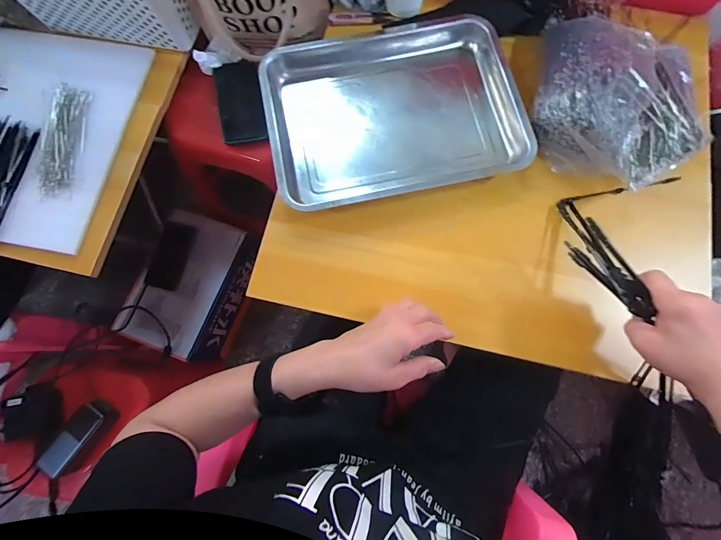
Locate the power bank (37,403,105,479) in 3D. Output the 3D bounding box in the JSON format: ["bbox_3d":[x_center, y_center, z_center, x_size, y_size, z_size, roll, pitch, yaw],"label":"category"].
[{"bbox_3d":[-0.521,0.309,0.618,0.046,0.025,0.134,35,80,8],"label":"power bank"}]

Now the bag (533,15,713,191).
[{"bbox_3d":[0.347,-0.227,0.455,0.223,0.075,0.227,20,78,5],"label":"bag"}]

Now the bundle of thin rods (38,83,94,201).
[{"bbox_3d":[-0.467,-0.208,0.545,0.062,0.023,0.201,-1,77,0],"label":"bundle of thin rods"}]

